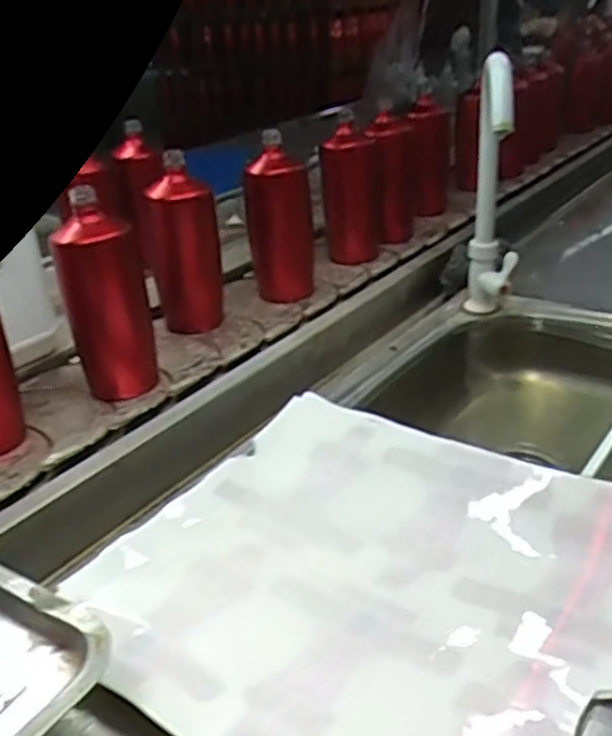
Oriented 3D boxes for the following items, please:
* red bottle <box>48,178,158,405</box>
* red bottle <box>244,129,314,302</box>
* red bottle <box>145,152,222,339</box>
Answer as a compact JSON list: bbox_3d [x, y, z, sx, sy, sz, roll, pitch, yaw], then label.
[{"bbox_3d":[-0.203,-0.070,0.748,0.064,0.192,0.071,21,39,38],"label":"red bottle"},{"bbox_3d":[-0.037,-0.197,0.971,0.080,0.194,0.084,-7,30,-2],"label":"red bottle"},{"bbox_3d":[-0.141,-0.142,0.877,0.063,0.196,0.069,13,35,30],"label":"red bottle"}]

